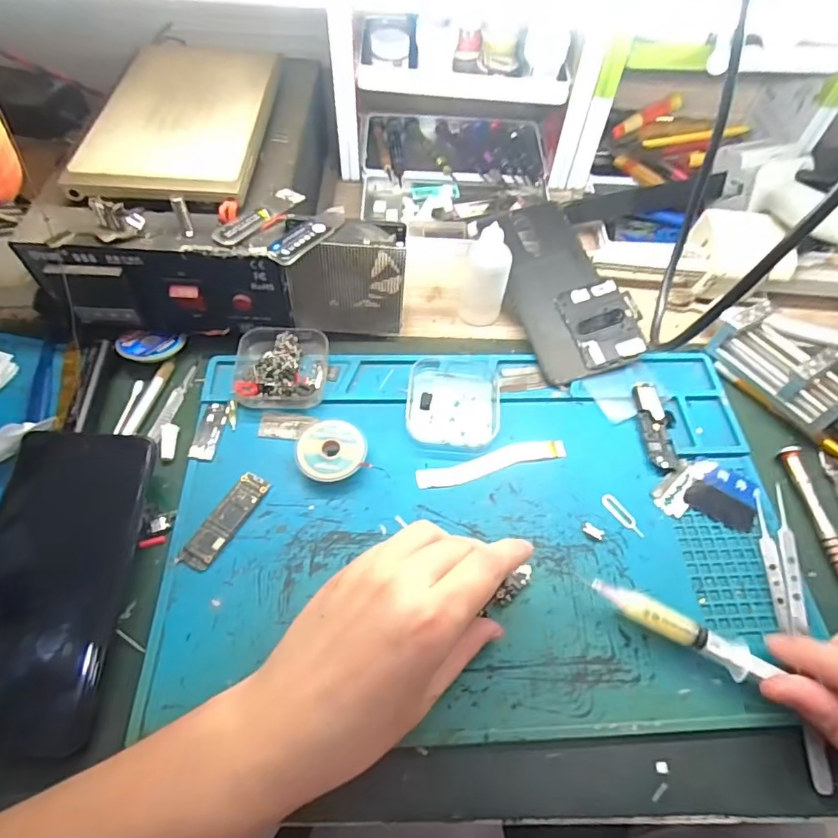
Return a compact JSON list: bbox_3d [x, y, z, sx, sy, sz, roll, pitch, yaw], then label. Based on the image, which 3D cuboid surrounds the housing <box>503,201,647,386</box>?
[{"bbox_3d":[0.115,-0.107,0.419,0.081,0.008,0.159,-17,70,0],"label":"housing"}]

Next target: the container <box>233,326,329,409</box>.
[{"bbox_3d":[-0.097,-0.038,0.371,0.061,0.022,0.061,-2,58,-5],"label":"container"}]

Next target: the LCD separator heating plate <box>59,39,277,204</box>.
[{"bbox_3d":[-0.166,-0.212,0.367,0.109,0.014,0.178,3,61,-3],"label":"LCD separator heating plate"}]

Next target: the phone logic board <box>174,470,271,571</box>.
[{"bbox_3d":[-0.117,0.061,0.319,0.021,0.005,0.065,24,60,12],"label":"phone logic board"}]

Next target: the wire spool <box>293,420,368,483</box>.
[{"bbox_3d":[-0.056,0.021,0.343,0.043,0.013,0.046,1,58,-2],"label":"wire spool"}]

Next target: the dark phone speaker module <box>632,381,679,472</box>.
[{"bbox_3d":[0.169,0.005,0.369,0.025,0.006,0.069,0,58,-3],"label":"dark phone speaker module"}]

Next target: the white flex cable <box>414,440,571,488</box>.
[{"bbox_3d":[0.048,0.028,0.349,0.102,0.004,0.018,-15,60,-12],"label":"white flex cable"}]

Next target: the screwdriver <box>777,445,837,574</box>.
[{"bbox_3d":[0.259,0.061,0.339,0.010,0.012,0.094,-3,58,-5],"label":"screwdriver"}]

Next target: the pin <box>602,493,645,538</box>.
[{"bbox_3d":[0.130,0.061,0.332,0.010,0.004,0.033,-28,64,-19],"label":"pin"}]

